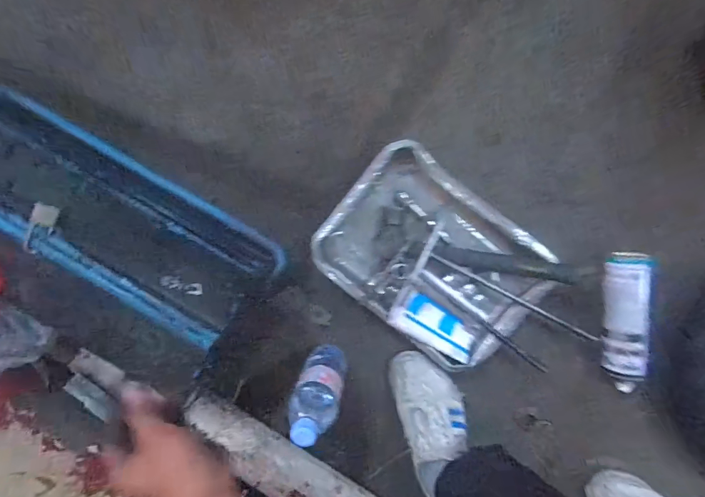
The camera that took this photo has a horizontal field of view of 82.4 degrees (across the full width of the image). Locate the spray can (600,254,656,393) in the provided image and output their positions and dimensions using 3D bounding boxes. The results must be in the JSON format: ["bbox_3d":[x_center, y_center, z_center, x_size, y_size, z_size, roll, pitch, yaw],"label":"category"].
[{"bbox_3d":[0.444,0.122,0.657,0.074,0.063,0.231,3,97,4],"label":"spray can"}]

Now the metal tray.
[{"bbox_3d":[0.132,0.018,0.670,0.353,0.049,0.255,39,98,-1],"label":"metal tray"}]

